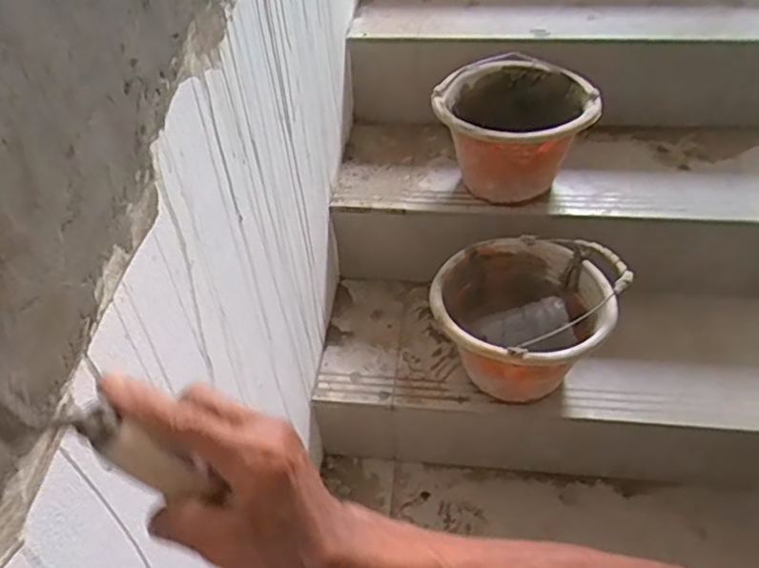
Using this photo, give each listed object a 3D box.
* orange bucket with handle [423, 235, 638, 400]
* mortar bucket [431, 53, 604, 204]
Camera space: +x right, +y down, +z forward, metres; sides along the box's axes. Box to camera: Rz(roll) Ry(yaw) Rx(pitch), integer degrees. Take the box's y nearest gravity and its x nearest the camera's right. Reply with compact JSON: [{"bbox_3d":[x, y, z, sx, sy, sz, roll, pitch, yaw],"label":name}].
[{"bbox_3d":[0.213,0.055,0.975,0.260,0.197,0.228,21,50,23],"label":"orange bucket with handle"},{"bbox_3d":[0.223,-0.264,1.074,0.251,0.173,0.251,5,45,10],"label":"mortar bucket"}]

